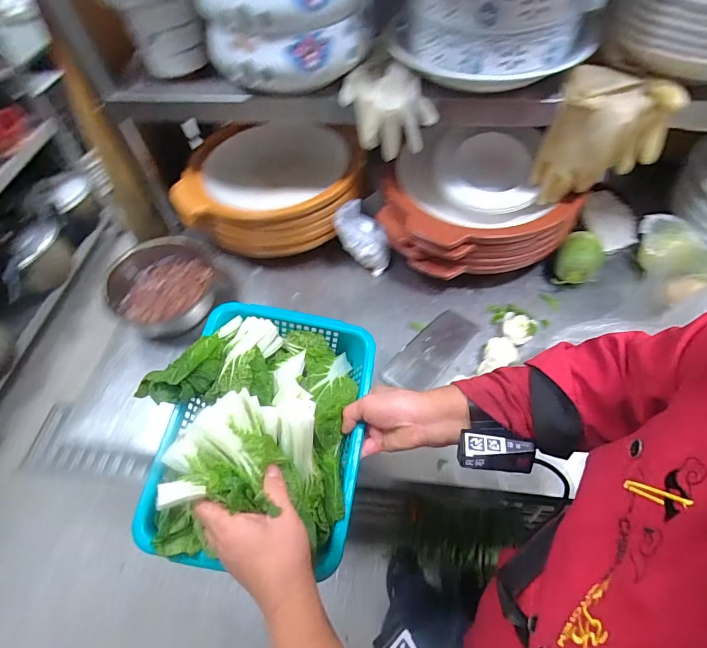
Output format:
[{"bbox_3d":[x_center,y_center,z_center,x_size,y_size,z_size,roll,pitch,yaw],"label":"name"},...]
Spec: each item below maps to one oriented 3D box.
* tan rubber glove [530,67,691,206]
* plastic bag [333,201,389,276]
[{"bbox_3d":[0.401,-0.292,0.655,0.166,0.187,0.053,-2,56,4],"label":"tan rubber glove"},{"bbox_3d":[0.016,-0.172,0.831,0.088,0.108,0.110,-22,58,-10],"label":"plastic bag"}]

